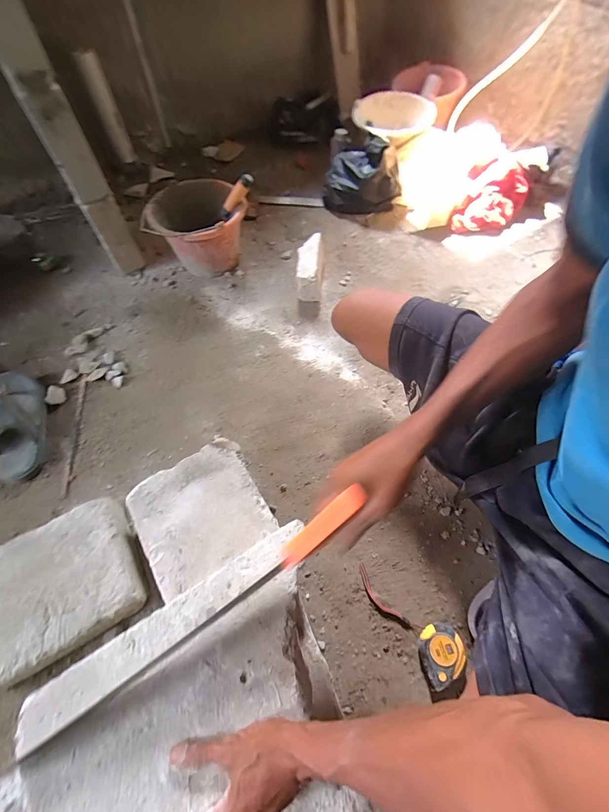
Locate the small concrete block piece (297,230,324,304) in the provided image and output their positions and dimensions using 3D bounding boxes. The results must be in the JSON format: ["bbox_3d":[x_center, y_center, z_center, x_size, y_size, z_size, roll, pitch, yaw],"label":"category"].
[{"bbox_3d":[0.015,-0.358,0.909,0.067,0.085,0.180,-1,61,2],"label":"small concrete block piece"}]

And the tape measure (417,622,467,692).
[{"bbox_3d":[0.206,0.367,0.516,0.064,0.038,0.068,-13,61,-5],"label":"tape measure"}]

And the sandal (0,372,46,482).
[{"bbox_3d":[-0.628,0.035,0.725,0.112,0.062,0.262,-27,63,-12],"label":"sandal"}]

